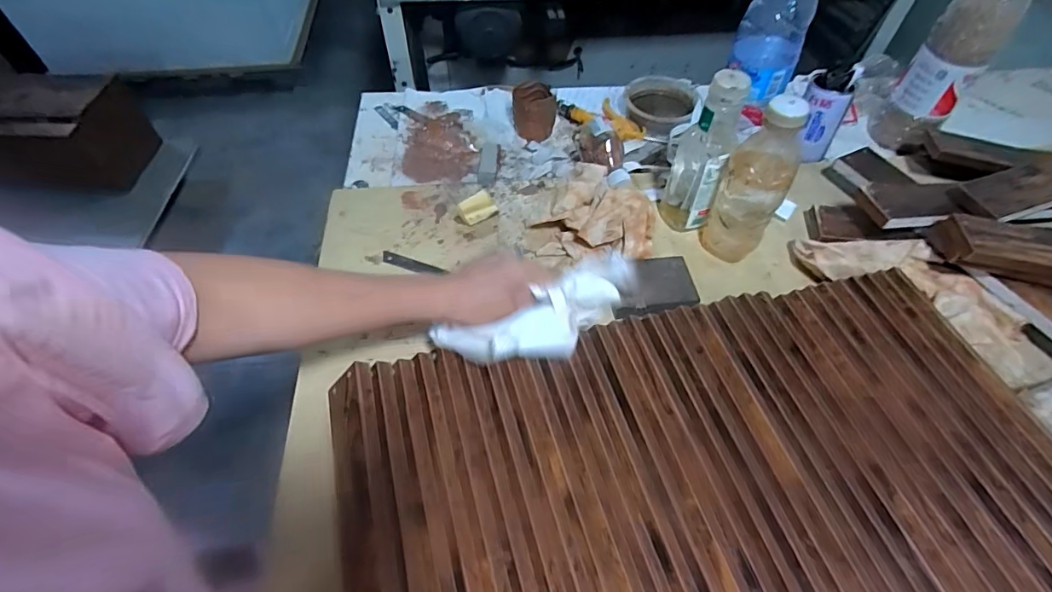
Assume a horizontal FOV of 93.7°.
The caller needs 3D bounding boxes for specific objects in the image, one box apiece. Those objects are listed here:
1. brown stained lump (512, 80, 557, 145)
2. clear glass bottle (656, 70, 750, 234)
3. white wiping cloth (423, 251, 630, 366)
[{"bbox_3d":[0.013,-0.289,0.785,0.066,0.074,0.068,-1,53,-1],"label":"brown stained lump"},{"bbox_3d":[0.215,-0.172,0.607,0.058,0.205,0.069,11,54,7],"label":"clear glass bottle"},{"bbox_3d":[0.018,0.026,0.496,0.207,0.055,0.088,-25,59,-10],"label":"white wiping cloth"}]

